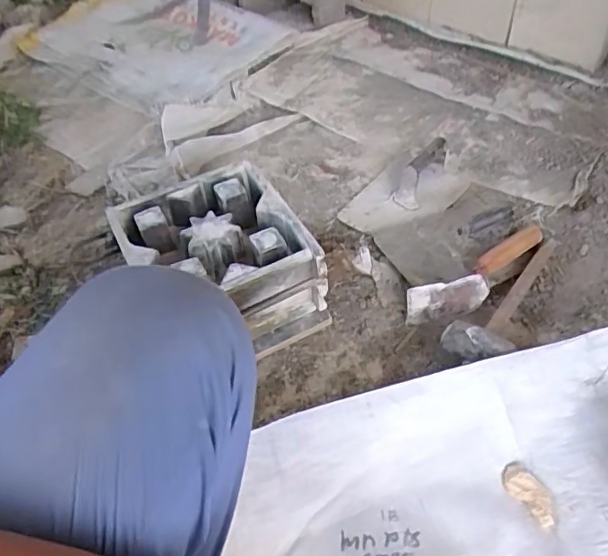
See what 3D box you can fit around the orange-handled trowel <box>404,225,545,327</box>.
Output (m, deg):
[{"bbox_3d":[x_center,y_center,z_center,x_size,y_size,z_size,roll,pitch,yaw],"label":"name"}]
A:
[{"bbox_3d":[0.267,-0.009,0.849,0.271,0.060,0.053,-30,51,-21],"label":"orange-handled trowel"}]

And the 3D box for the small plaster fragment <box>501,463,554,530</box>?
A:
[{"bbox_3d":[0.262,0.247,0.667,0.038,0.010,0.071,-30,51,-21],"label":"small plaster fragment"}]

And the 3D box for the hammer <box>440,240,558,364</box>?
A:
[{"bbox_3d":[0.292,0.023,0.820,0.085,0.057,0.320,26,54,26],"label":"hammer"}]

